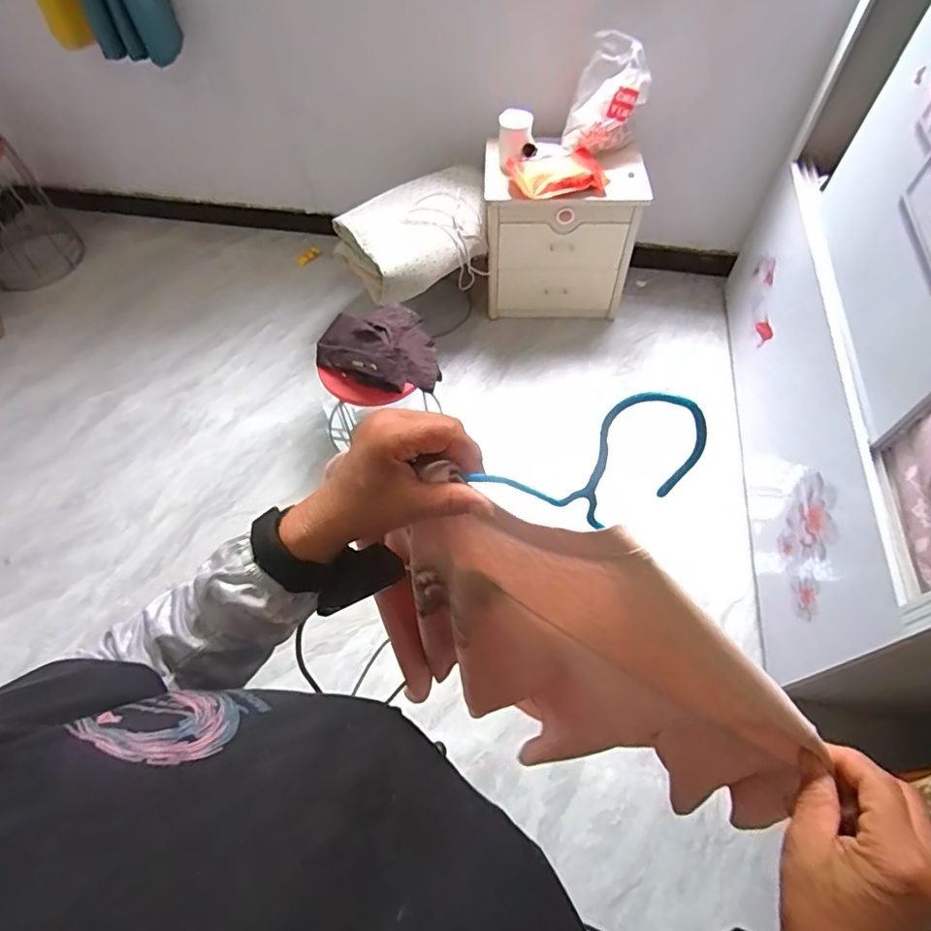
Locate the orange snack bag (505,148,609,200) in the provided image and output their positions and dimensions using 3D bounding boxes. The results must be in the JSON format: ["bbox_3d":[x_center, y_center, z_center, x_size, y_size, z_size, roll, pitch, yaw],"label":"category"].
[{"bbox_3d":[0.256,-0.824,1.559,0.273,0.066,0.137,-5,61,-2],"label":"orange snack bag"}]

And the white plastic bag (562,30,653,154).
[{"bbox_3d":[0.364,-0.939,1.412,0.181,0.224,0.155,14,62,8],"label":"white plastic bag"}]

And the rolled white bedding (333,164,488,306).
[{"bbox_3d":[-0.129,-0.694,1.632,0.457,0.142,0.307,-29,65,-14],"label":"rolled white bedding"}]

